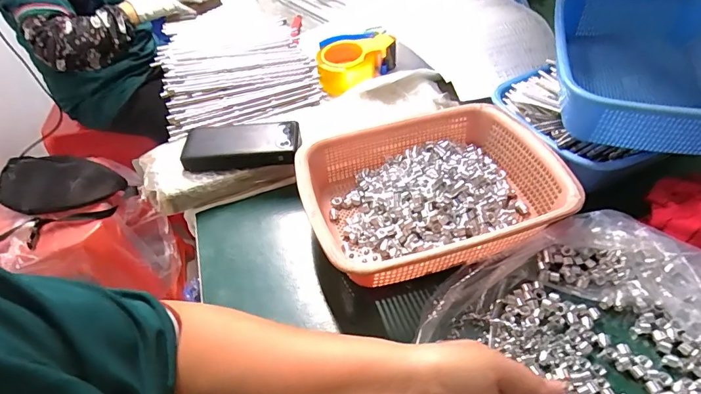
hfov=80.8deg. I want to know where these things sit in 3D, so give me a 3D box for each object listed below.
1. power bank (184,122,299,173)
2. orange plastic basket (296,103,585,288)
[{"bbox_3d":[-0.145,-0.071,0.563,0.149,0.025,0.073,-3,47,2],"label":"power bank"},{"bbox_3d":[0.095,-0.004,0.500,0.293,0.070,0.214,-18,48,-12],"label":"orange plastic basket"}]

